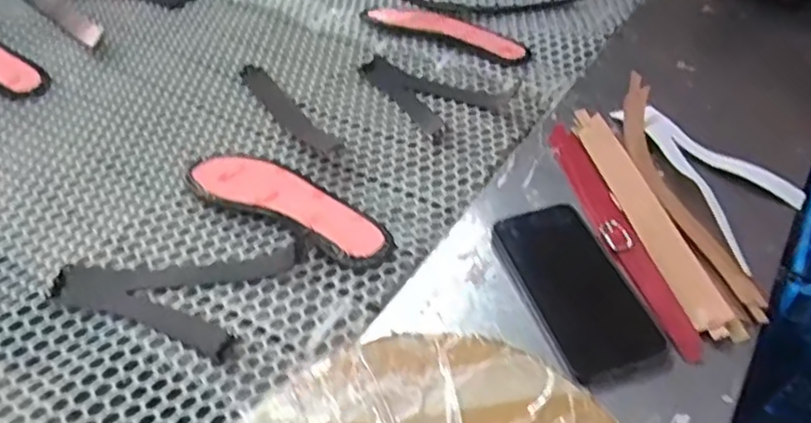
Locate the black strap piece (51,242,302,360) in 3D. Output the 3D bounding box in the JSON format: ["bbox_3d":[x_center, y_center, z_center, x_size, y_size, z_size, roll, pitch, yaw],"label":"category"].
[{"bbox_3d":[-0.199,0.052,0.556,0.178,0.007,0.119,16,48,15],"label":"black strap piece"}]

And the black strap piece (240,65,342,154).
[{"bbox_3d":[-0.138,-0.120,0.731,0.032,0.004,0.203,-27,52,-24],"label":"black strap piece"}]

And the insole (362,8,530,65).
[{"bbox_3d":[0.051,-0.234,0.818,0.237,0.023,0.059,27,50,24],"label":"insole"}]

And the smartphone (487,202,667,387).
[{"bbox_3d":[0.130,0.055,0.493,0.079,0.008,0.149,-14,47,-15],"label":"smartphone"}]

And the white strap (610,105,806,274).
[{"bbox_3d":[0.281,-0.039,0.578,0.099,0.018,0.212,-11,46,-11],"label":"white strap"}]

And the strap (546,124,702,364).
[{"bbox_3d":[0.173,0.010,0.541,0.027,0.012,0.263,-7,45,-8],"label":"strap"}]

